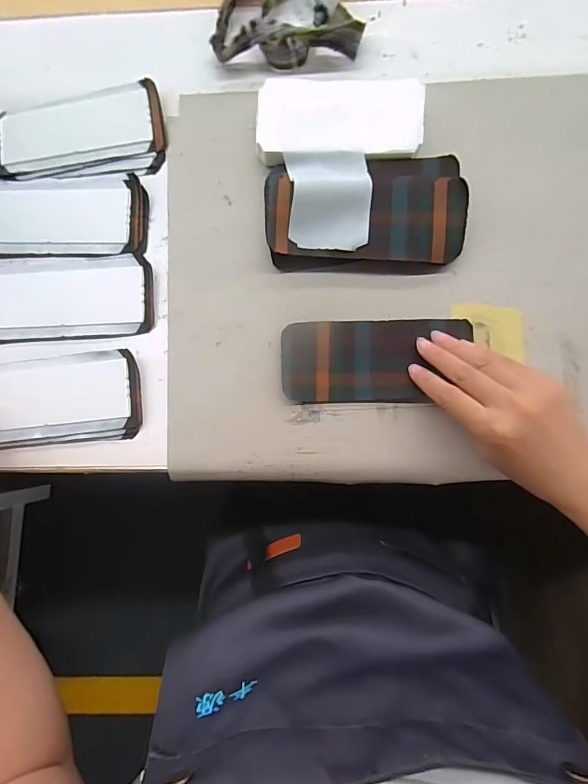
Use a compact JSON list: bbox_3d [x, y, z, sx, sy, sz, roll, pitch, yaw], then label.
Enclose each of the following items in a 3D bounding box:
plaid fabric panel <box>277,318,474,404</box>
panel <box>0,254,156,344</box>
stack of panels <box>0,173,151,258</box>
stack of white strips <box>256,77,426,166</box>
[{"bbox_3d":[0.071,-0.028,0.362,0.160,0.009,0.073,0,85,3],"label":"plaid fabric panel"},{"bbox_3d":[-0.213,-0.086,0.381,0.164,0.011,0.074,-4,85,3],"label":"panel"},{"bbox_3d":[-0.225,-0.167,0.391,0.171,0.010,0.076,-1,85,3],"label":"stack of panels"},{"bbox_3d":[0.041,-0.247,0.375,0.146,0.018,0.073,3,86,4],"label":"stack of white strips"}]

